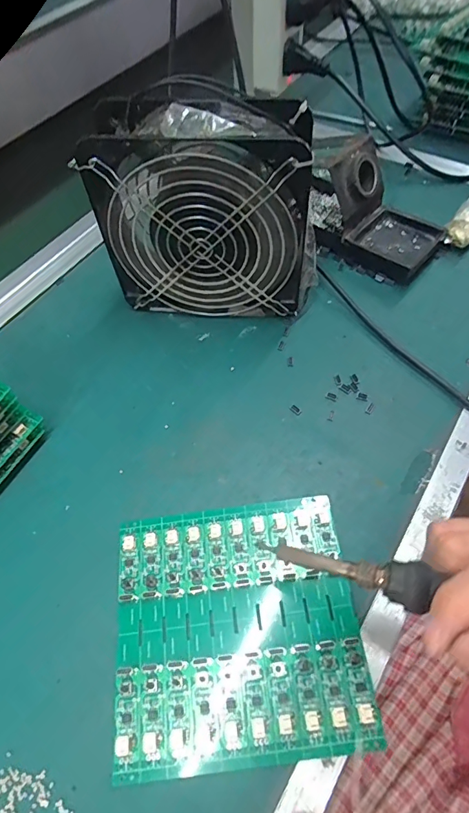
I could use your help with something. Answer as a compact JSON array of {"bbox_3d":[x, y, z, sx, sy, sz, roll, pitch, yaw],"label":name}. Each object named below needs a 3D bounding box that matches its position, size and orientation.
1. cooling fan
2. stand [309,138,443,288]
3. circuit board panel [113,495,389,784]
[{"bbox_3d":[-0.019,-0.142,0.333,0.152,0.152,0.059,5,59,6],"label":"cooling fan"},{"bbox_3d":[0.124,-0.184,0.398,0.079,0.072,0.137,-39,65,-19],"label":"stand"},{"bbox_3d":[0.001,0.124,0.258,0.137,0.005,0.134,-7,58,0],"label":"circuit board panel"}]

